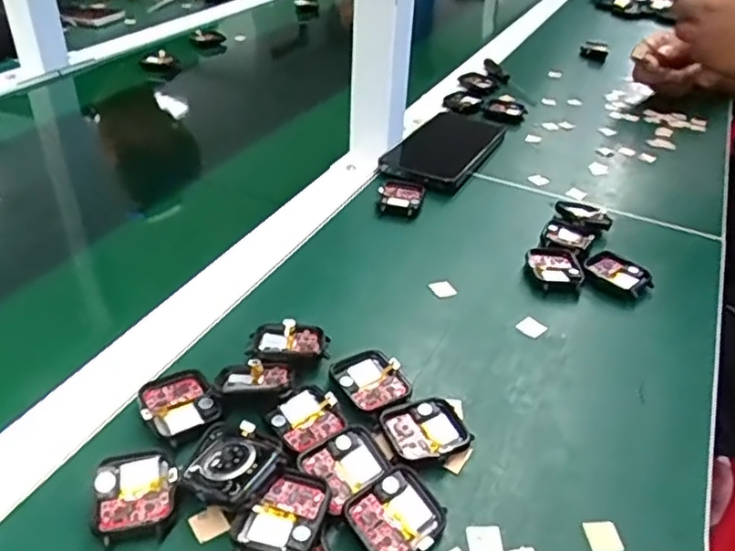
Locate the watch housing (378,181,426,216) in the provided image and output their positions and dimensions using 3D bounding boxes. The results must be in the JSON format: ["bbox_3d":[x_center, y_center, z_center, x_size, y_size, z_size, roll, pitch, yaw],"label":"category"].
[{"bbox_3d":[0.029,-0.068,0.556,0.037,0.009,0.046,9,36,8],"label":"watch housing"}]

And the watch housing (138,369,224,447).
[{"bbox_3d":[-0.101,0.068,0.347,0.037,0.008,0.042,-23,43,-32],"label":"watch housing"}]

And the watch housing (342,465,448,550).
[{"bbox_3d":[0.014,0.113,0.301,0.042,0.015,0.037,-30,48,-35],"label":"watch housing"}]

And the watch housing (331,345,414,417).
[{"bbox_3d":[0.002,0.062,0.373,0.037,0.014,0.045,-21,42,-30],"label":"watch housing"}]

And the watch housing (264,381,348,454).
[{"bbox_3d":[-0.033,0.075,0.344,0.036,0.010,0.040,-26,45,-34],"label":"watch housing"}]

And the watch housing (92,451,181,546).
[{"bbox_3d":[-0.109,0.101,0.303,0.037,0.008,0.042,-5,37,-11],"label":"watch housing"}]

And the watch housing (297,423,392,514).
[{"bbox_3d":[-0.011,0.091,0.321,0.043,0.006,0.033,-27,45,-34],"label":"watch housing"}]

